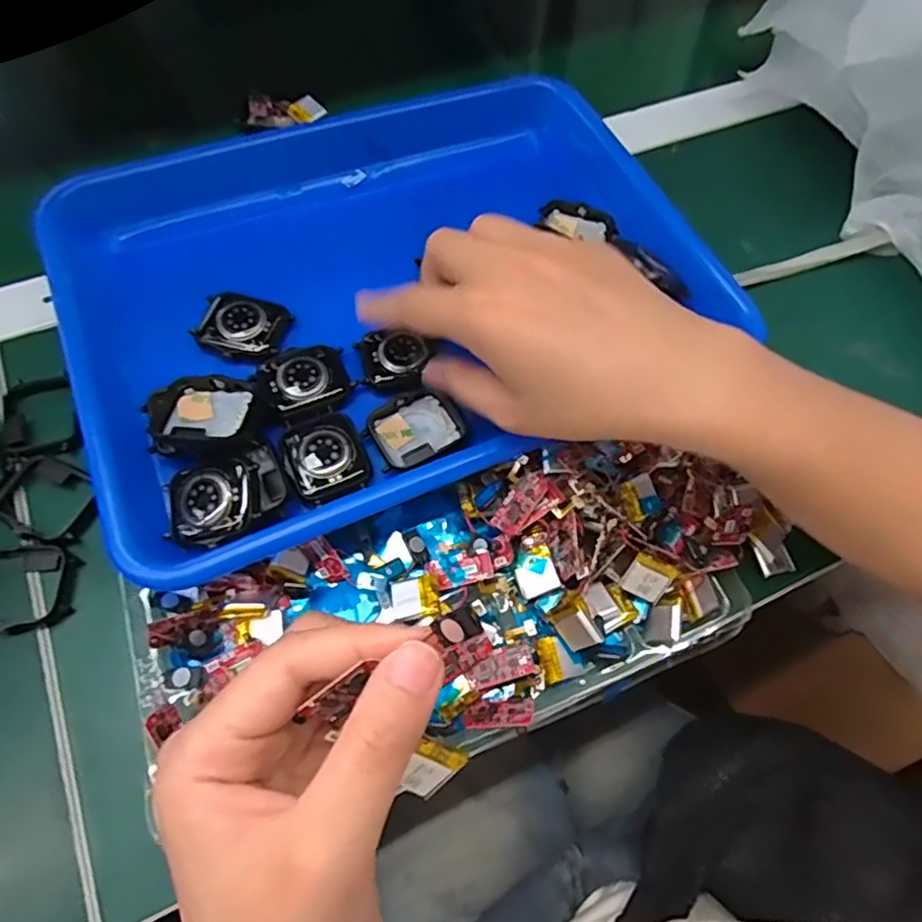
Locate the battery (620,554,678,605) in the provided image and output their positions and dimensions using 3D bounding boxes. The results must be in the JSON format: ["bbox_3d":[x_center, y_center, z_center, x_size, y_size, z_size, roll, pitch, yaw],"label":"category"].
[{"bbox_3d":[0.083,0.052,0.278,0.019,0.019,0.004,29,23,5],"label":"battery"}]

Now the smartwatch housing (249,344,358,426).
[{"bbox_3d":[-0.078,-0.040,0.313,0.043,0.011,0.040,-27,67,-15],"label":"smartwatch housing"}]

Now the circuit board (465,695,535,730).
[{"bbox_3d":[0.016,0.104,0.258,0.029,0.004,0.015,-11,29,12],"label":"circuit board"}]

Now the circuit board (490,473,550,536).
[{"bbox_3d":[0.027,0.019,0.284,0.013,0.006,0.032,37,83,15],"label":"circuit board"}]

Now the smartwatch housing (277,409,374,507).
[{"bbox_3d":[-0.064,-0.003,0.296,0.037,0.011,0.045,-24,66,-14],"label":"smartwatch housing"}]

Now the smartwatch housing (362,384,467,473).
[{"bbox_3d":[-0.023,-0.016,0.307,0.043,0.007,0.035,-33,69,-17],"label":"smartwatch housing"}]

